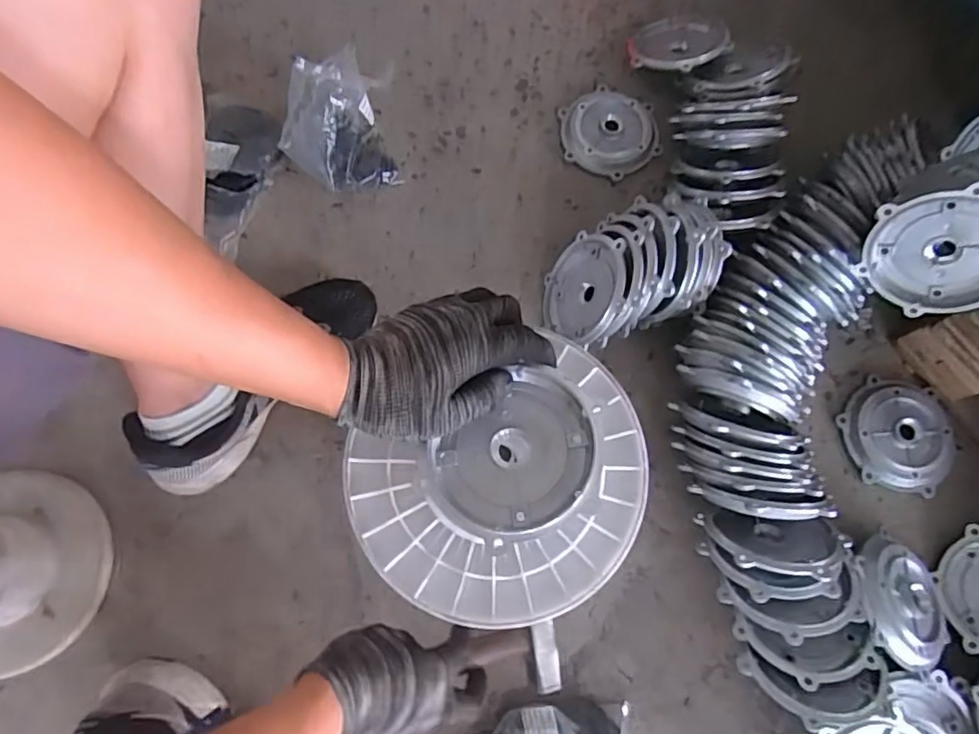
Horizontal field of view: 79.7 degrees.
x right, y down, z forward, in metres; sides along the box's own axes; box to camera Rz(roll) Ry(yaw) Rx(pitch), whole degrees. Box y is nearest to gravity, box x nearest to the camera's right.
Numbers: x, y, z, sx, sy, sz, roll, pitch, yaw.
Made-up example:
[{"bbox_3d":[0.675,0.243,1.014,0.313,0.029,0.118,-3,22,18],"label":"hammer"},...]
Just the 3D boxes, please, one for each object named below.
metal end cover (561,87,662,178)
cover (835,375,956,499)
[{"bbox_3d":[0.155,-0.310,0.763,0.119,0.030,0.130,-3,75,-3],"label":"metal end cover"},{"bbox_3d":[0.469,0.075,0.672,0.120,0.021,0.132,43,77,9],"label":"cover"}]

